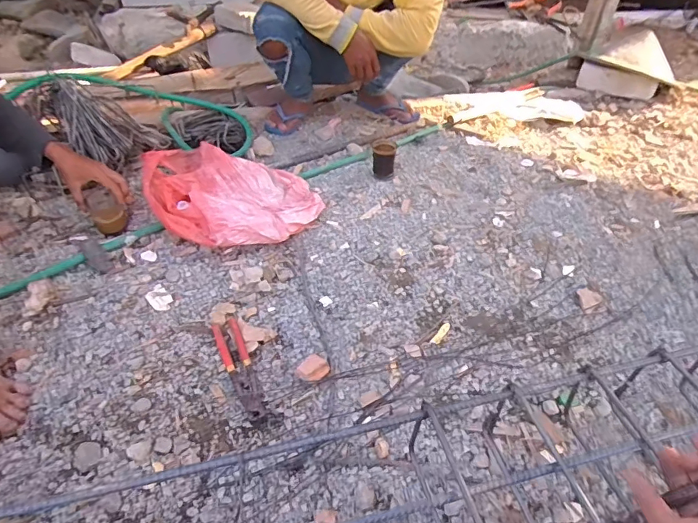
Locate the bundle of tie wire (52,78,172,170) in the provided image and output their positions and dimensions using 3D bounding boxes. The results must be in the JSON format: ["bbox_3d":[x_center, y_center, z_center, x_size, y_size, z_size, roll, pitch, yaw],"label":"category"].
[{"bbox_3d":[-0.640,-0.371,1.239,0.271,0.190,0.132,-13,43,-19],"label":"bundle of tie wire"}]

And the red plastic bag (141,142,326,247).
[{"bbox_3d":[-0.288,-0.159,1.093,0.424,0.114,0.290,15,41,13],"label":"red plastic bag"}]

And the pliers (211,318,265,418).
[{"bbox_3d":[-0.187,0.177,0.785,0.044,0.011,0.210,-15,44,-21],"label":"pliers"}]

